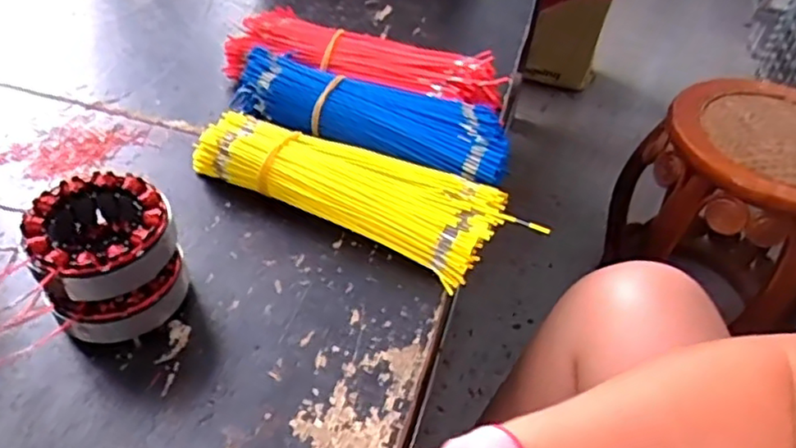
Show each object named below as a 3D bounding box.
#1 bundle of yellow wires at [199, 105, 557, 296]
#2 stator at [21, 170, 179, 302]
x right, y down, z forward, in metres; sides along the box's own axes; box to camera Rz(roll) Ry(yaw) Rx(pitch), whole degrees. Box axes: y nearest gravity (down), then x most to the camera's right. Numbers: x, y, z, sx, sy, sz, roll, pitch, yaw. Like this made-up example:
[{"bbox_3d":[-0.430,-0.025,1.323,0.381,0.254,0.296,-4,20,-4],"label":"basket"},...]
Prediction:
[{"bbox_3d":[-0.029,-0.023,0.520,0.269,0.045,0.083,24,47,16],"label":"bundle of yellow wires"},{"bbox_3d":[-0.192,0.009,0.424,0.084,0.043,0.081,4,45,-4],"label":"stator"}]

